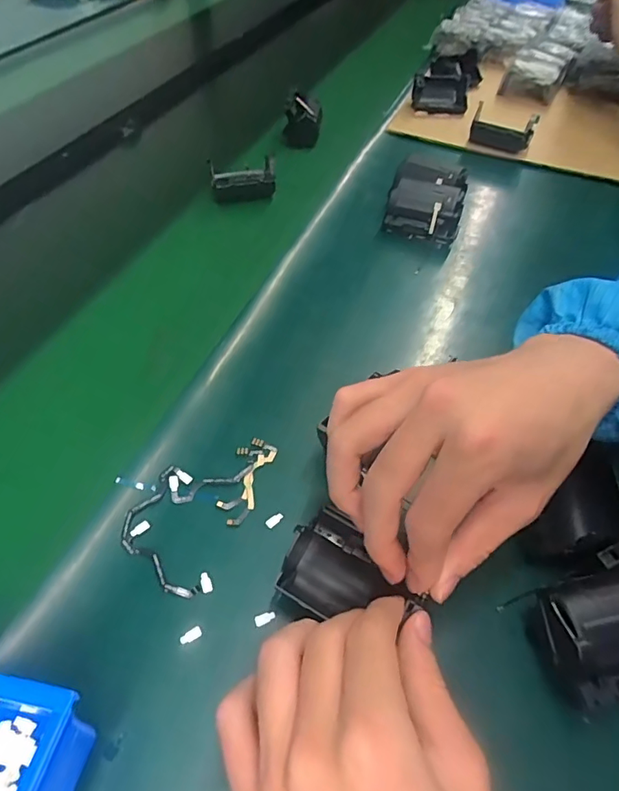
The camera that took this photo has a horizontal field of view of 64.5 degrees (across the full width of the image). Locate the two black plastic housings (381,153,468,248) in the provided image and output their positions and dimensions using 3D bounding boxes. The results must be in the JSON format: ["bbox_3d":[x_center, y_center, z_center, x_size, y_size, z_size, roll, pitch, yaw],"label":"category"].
[{"bbox_3d":[0.114,-0.193,0.484,0.074,0.046,0.087,14,52,9],"label":"two black plastic housings"}]

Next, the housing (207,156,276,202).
[{"bbox_3d":[-0.073,-0.237,0.530,0.066,0.040,0.049,-6,52,-7],"label":"housing"}]

